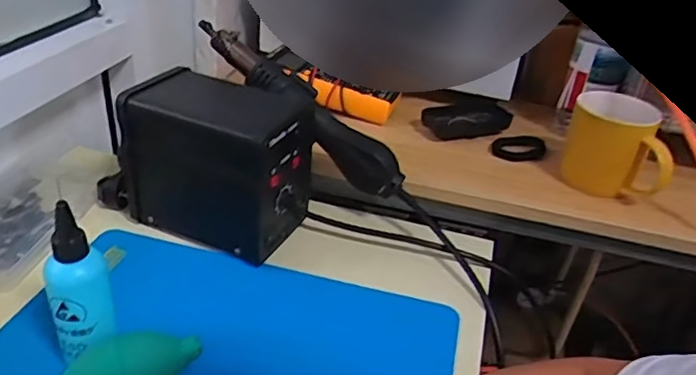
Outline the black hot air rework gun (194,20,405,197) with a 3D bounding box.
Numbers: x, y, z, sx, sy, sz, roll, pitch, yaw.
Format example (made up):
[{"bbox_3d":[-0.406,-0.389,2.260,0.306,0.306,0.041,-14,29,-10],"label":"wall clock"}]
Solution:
[{"bbox_3d":[-0.048,-0.083,0.585,0.252,0.049,0.030,41,37,1],"label":"black hot air rework gun"}]

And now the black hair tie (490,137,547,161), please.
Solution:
[{"bbox_3d":[0.203,-0.047,0.701,0.061,0.012,0.067,16,33,17],"label":"black hair tie"}]

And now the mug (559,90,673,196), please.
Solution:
[{"bbox_3d":[0.288,-0.044,0.626,0.101,0.081,0.076,16,33,16],"label":"mug"}]

